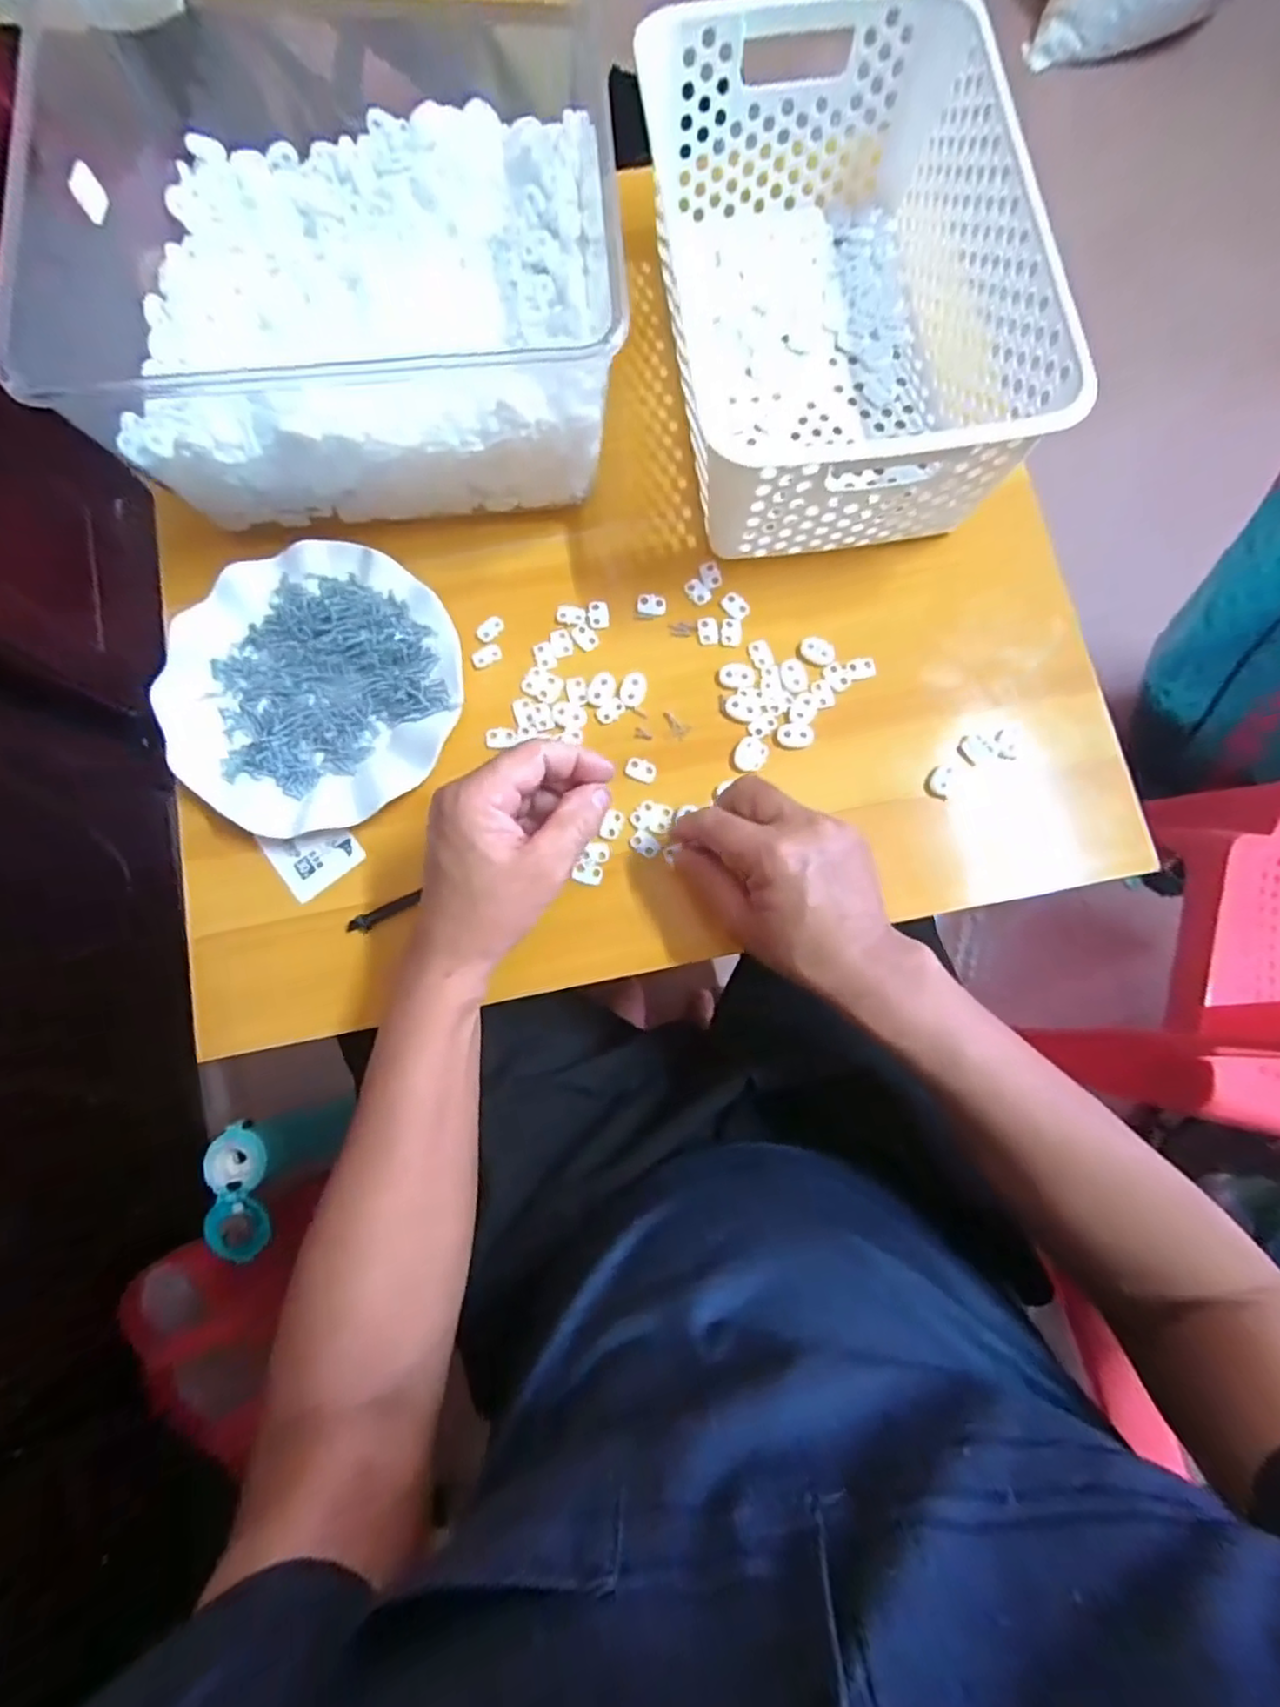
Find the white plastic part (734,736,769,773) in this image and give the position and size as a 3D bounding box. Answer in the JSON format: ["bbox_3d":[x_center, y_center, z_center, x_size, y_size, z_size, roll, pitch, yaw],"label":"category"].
[{"bbox_3d":[0.071,-0.063,0.430,0.020,0.004,0.023,32,81,5],"label":"white plastic part"}]

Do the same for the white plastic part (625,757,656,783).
[{"bbox_3d":[0.001,-0.054,0.432,0.019,0.004,0.014,21,80,3],"label":"white plastic part"}]

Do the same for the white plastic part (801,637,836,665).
[{"bbox_3d":[0.117,-0.133,0.445,0.024,0.006,0.014,18,80,2],"label":"white plastic part"}]

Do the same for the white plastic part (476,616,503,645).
[{"bbox_3d":[-0.099,-0.149,0.448,0.012,0.004,0.020,38,81,6],"label":"white plastic part"}]

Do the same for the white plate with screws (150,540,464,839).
[{"bbox_3d":[-0.204,-0.105,0.428,0.178,0.019,0.180,0,80,-1],"label":"white plate with screws"}]

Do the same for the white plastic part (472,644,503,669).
[{"bbox_3d":[-0.101,-0.130,0.445,0.020,0.004,0.011,-32,82,-6],"label":"white plastic part"}]

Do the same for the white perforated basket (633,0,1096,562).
[{"bbox_3d":[0.117,-0.349,0.427,0.197,0.113,0.304,-9,80,-3],"label":"white perforated basket"}]

